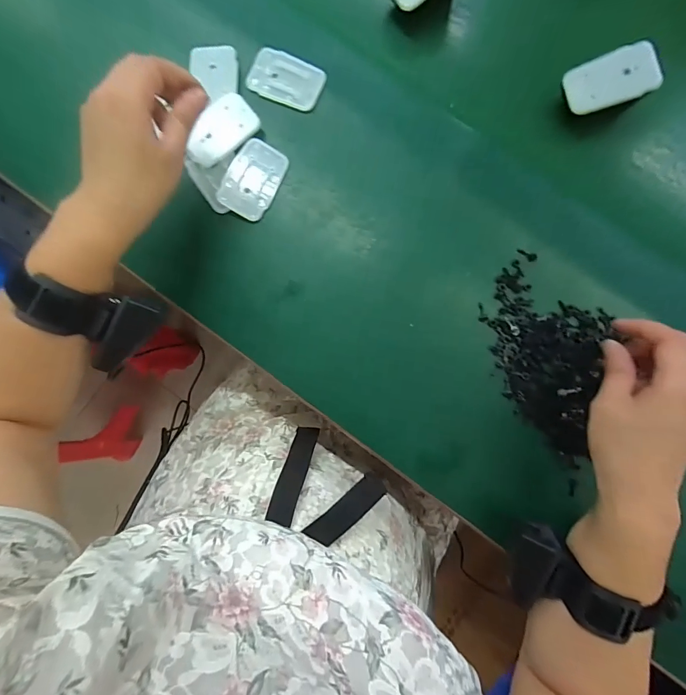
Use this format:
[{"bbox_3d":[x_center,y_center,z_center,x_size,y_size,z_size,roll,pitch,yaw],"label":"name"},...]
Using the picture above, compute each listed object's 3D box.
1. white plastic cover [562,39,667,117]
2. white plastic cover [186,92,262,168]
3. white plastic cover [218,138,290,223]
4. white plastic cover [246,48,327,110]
[{"bbox_3d":[0.235,-0.236,0.329,0.069,0.005,0.045,-9,89,21],"label":"white plastic cover"},{"bbox_3d":[-0.112,-0.198,0.340,0.068,0.012,0.042,-41,86,-3],"label":"white plastic cover"},{"bbox_3d":[-0.083,-0.156,0.345,0.046,0.009,0.069,24,85,3],"label":"white plastic cover"},{"bbox_3d":[-0.053,-0.254,0.356,0.069,0.010,0.044,19,85,2],"label":"white plastic cover"}]

